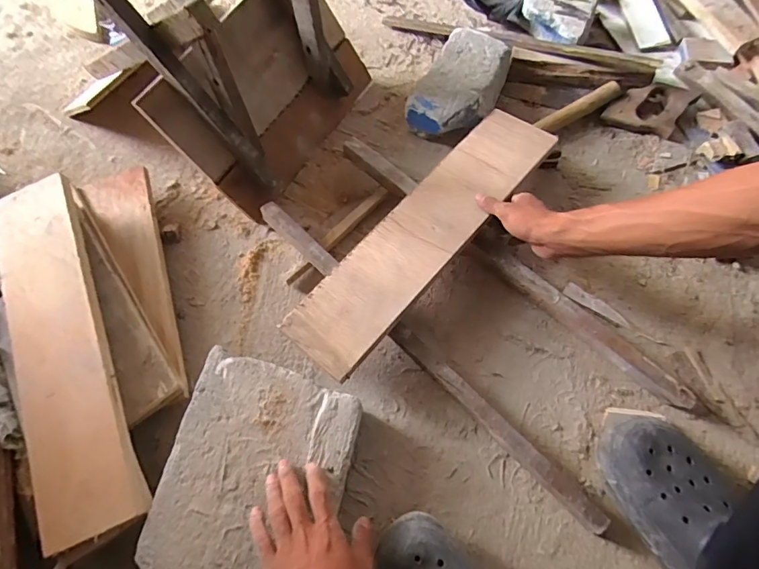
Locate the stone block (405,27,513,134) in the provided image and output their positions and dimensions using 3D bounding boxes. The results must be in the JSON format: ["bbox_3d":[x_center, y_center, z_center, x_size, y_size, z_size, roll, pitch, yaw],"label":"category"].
[{"bbox_3d":[0.142,-0.333,0.779,0.122,0.080,0.212,26,69,12],"label":"stone block"}]

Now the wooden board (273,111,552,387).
[{"bbox_3d":[0.067,-0.080,0.634,0.113,0.013,0.471,38,74,16],"label":"wooden board"}]

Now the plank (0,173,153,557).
[{"bbox_3d":[-0.410,0.073,0.580,0.120,0.019,0.476,-25,71,0],"label":"plank"}]

